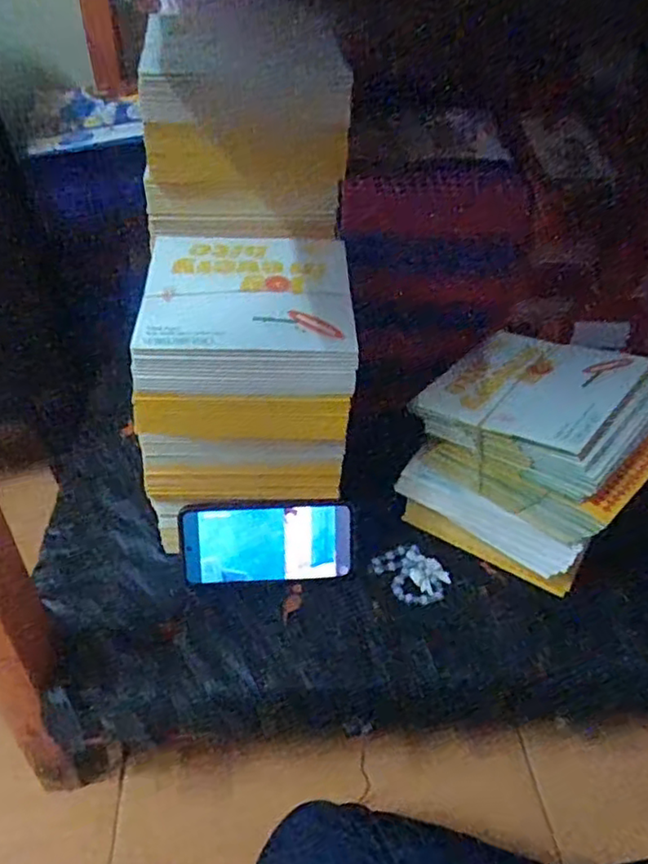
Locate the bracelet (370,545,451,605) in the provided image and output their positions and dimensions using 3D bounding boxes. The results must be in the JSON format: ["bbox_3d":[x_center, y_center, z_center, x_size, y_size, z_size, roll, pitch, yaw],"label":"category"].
[{"bbox_3d":[0.087,0.138,0.618,0.054,0.012,0.071,-20,44,-24],"label":"bracelet"}]

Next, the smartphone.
[{"bbox_3d":[-0.053,0.104,0.602,0.156,0.076,0.013,-2,13,-5],"label":"smartphone"}]

